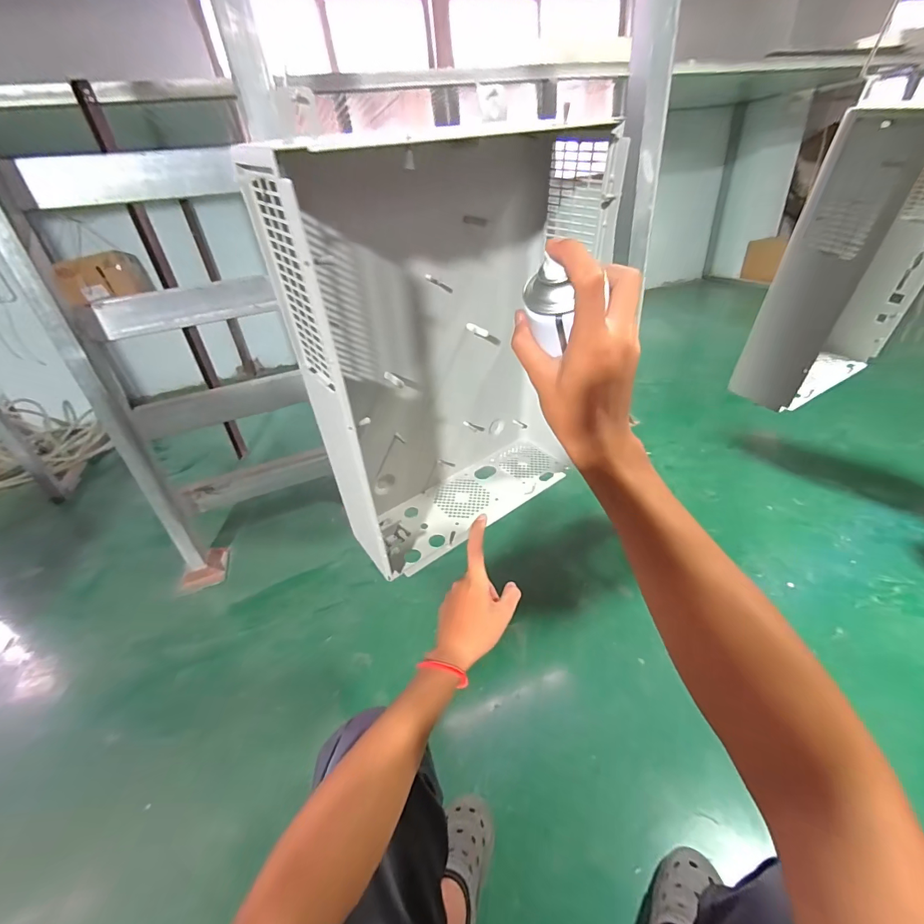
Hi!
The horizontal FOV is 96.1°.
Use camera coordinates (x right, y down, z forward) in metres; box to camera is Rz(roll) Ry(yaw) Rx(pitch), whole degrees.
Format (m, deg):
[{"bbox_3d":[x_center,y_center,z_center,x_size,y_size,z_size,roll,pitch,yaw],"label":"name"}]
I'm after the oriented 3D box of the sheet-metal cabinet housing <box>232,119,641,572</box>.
[{"bbox_3d":[-0.007,-0.104,0.477,0.318,0.411,0.144,-26,38,-28],"label":"sheet-metal cabinet housing"}]

